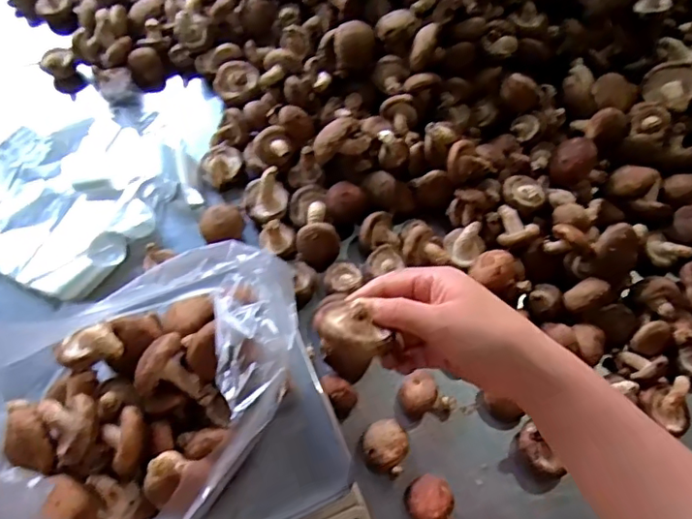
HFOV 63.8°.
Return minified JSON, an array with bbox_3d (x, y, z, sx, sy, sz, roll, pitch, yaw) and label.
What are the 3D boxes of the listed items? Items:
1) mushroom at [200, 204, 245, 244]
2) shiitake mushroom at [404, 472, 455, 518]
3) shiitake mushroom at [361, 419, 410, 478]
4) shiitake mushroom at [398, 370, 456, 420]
[{"bbox_3d":[-0.139,-0.039,0.631,0.050,0.040,0.043,-19,66,-10],"label":"mushroom"},{"bbox_3d":[0.075,0.221,0.502,0.038,0.034,0.050,-7,64,-4],"label":"shiitake mushroom"},{"bbox_3d":[0.036,0.177,0.526,0.043,0.031,0.046,0,64,-1],"label":"shiitake mushroom"},{"bbox_3d":[0.078,0.137,0.543,0.053,0.030,0.036,26,66,11],"label":"shiitake mushroom"}]

